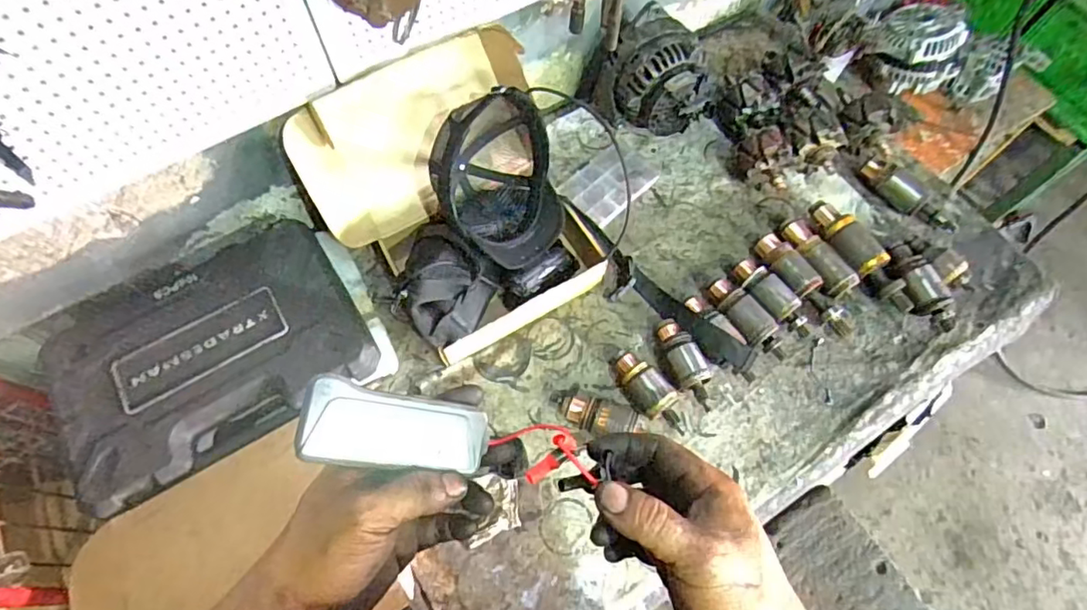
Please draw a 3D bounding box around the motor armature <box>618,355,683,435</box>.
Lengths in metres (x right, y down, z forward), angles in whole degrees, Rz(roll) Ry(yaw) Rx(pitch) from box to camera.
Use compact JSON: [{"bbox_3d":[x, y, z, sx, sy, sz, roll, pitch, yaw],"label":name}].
[{"bbox_3d":[0.144,0.120,0.793,0.047,0.048,0.133,-39,71,-17],"label":"motor armature"}]

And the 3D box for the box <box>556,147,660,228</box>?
[{"bbox_3d":[0.109,-0.202,0.954,0.108,0.029,0.152,42,71,17],"label":"box"}]

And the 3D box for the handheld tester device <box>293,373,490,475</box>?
[{"bbox_3d":[-0.088,0.075,0.347,0.106,0.015,0.042,17,62,-26],"label":"handheld tester device"}]

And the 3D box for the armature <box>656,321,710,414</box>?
[{"bbox_3d":[0.199,0.081,0.816,0.050,0.043,0.138,-20,67,-10],"label":"armature"}]

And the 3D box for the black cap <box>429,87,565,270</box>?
[{"bbox_3d":[-0.073,-0.172,0.831,0.191,0.120,0.232,-26,107,-35],"label":"black cap"}]

